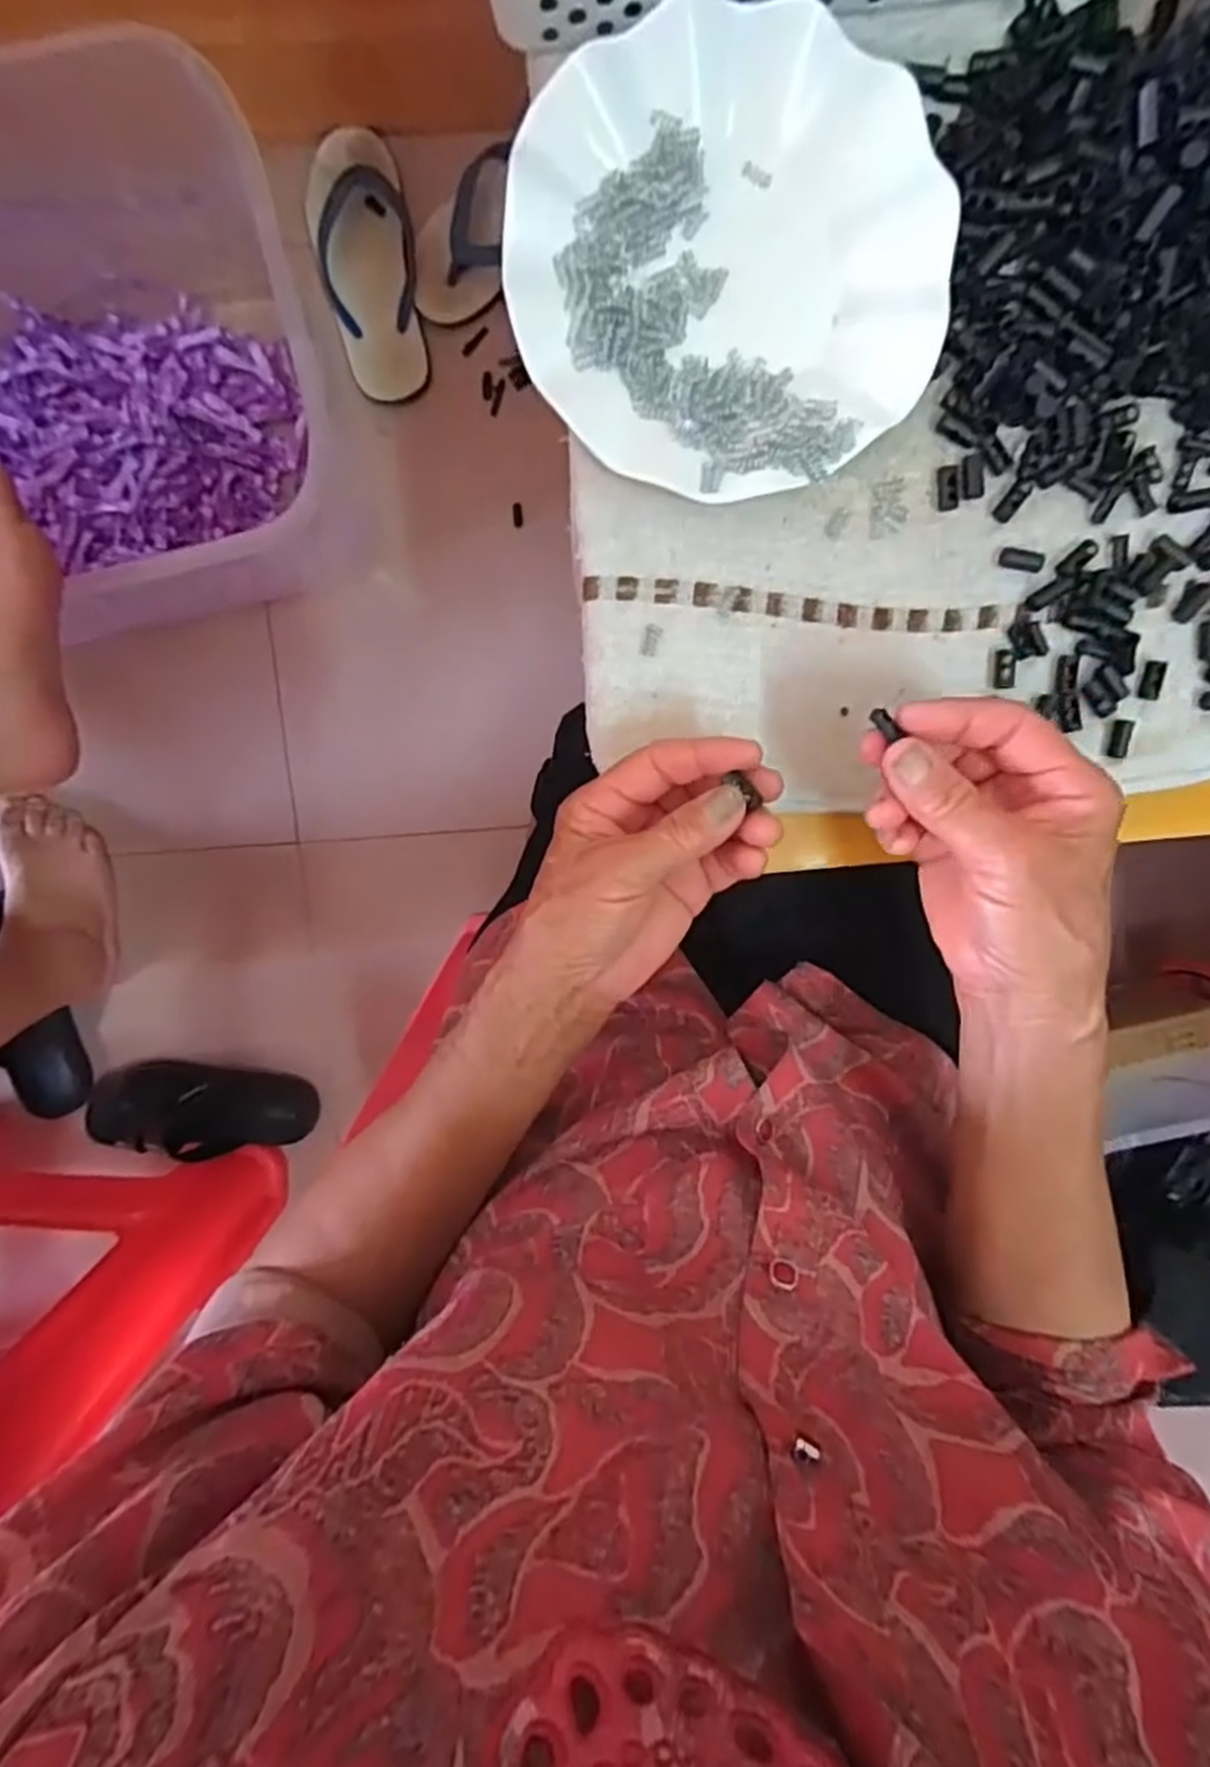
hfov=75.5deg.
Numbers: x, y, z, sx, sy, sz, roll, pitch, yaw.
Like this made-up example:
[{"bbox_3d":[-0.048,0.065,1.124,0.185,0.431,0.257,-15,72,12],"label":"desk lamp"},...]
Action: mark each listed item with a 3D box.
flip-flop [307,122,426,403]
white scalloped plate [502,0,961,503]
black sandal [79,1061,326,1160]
[{"bbox_3d":[-0.233,-0.614,0.771,0.097,0.036,0.247,-13,99,0],"label":"flip-flop"},{"bbox_3d":[0.053,-0.262,0.336,0.179,0.024,0.180,0,99,-2],"label":"white scalloped plate"},{"bbox_3d":[-0.460,0.253,0.891,0.245,0.069,0.103,11,99,-4],"label":"black sandal"}]

